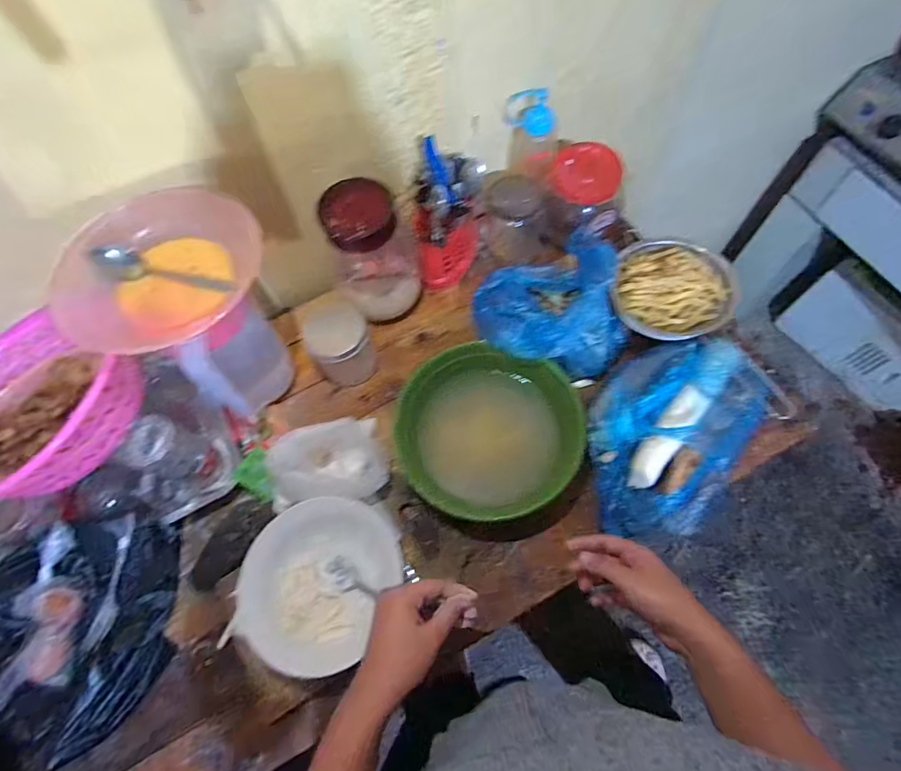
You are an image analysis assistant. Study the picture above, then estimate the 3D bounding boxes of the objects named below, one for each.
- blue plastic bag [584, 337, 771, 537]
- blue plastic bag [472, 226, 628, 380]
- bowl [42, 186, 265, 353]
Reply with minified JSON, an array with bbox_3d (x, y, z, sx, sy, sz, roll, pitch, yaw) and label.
[{"bbox_3d":[0.296,0.064,0.628,0.204,0.080,0.242,-2,66,3],"label":"blue plastic bag"},{"bbox_3d":[0.138,-0.136,0.688,0.196,0.101,0.216,5,66,6],"label":"blue plastic bag"},{"bbox_3d":[-0.321,-0.128,0.541,0.214,0.075,0.167,-13,86,-9],"label":"bowl"}]

